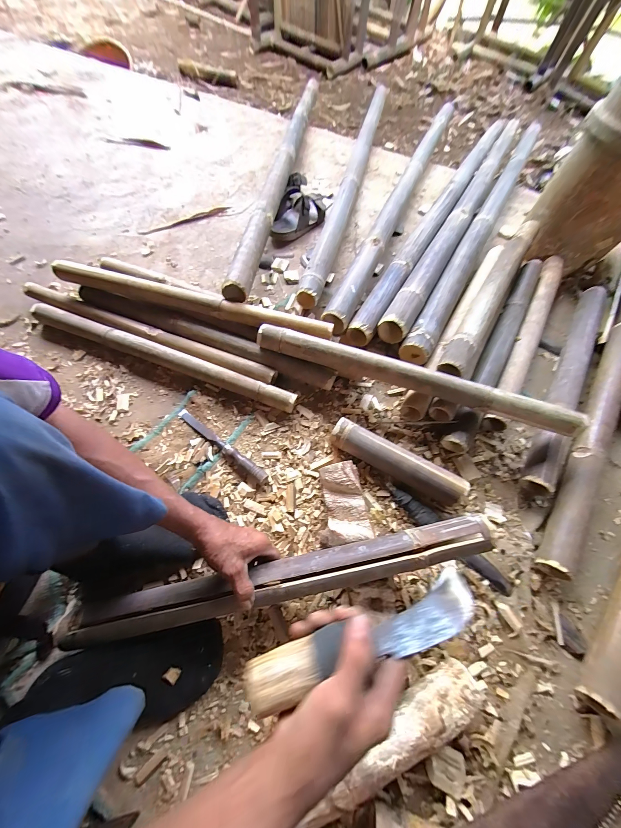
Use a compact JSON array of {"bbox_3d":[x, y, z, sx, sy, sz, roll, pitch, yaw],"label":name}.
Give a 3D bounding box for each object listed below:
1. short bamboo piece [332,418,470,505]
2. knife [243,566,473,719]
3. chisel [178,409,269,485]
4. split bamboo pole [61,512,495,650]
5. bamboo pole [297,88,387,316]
[{"bbox_3d":[0.166,0.096,0.544,0.269,0.061,0.056,28,68,9],"label":"short bamboo piece"},{"bbox_3d":[0.056,0.221,0.271,0.238,0.032,0.043,-14,68,-10],"label":"knife"},{"bbox_3d":[-0.184,0.061,0.561,0.240,0.024,0.022,36,69,12],"label":"chisel"},{"bbox_3d":[-0.028,0.248,0.414,0.615,0.024,0.054,-12,67,-3],"label":"split bamboo pole"},{"bbox_3d":[0.142,-0.816,0.953,0.065,0.076,1.212,15,66,4],"label":"bamboo pole"}]

